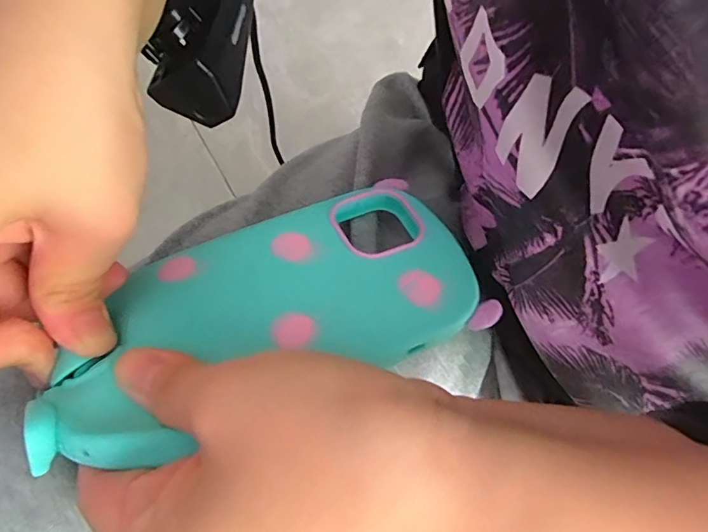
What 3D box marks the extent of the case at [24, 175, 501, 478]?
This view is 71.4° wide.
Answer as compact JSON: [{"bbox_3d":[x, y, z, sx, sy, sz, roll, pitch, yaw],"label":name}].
[{"bbox_3d":[-0.031,0.013,0.183,0.156,0.009,0.081,-18,51,-19],"label":"case"}]

